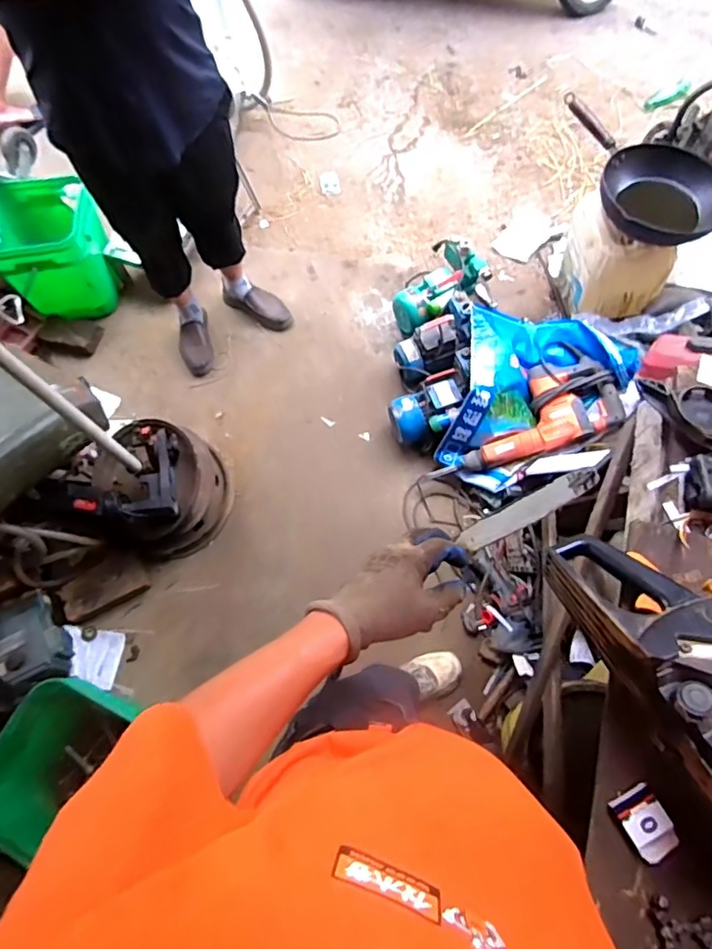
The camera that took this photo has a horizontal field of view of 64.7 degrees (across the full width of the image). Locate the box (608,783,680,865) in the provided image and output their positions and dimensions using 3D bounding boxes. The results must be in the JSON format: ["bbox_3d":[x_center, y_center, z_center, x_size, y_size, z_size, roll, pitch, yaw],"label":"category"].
[{"bbox_3d":[0.307,0.368,0.592,0.046,0.012,0.067,-27,70,-7],"label":"box"}]

